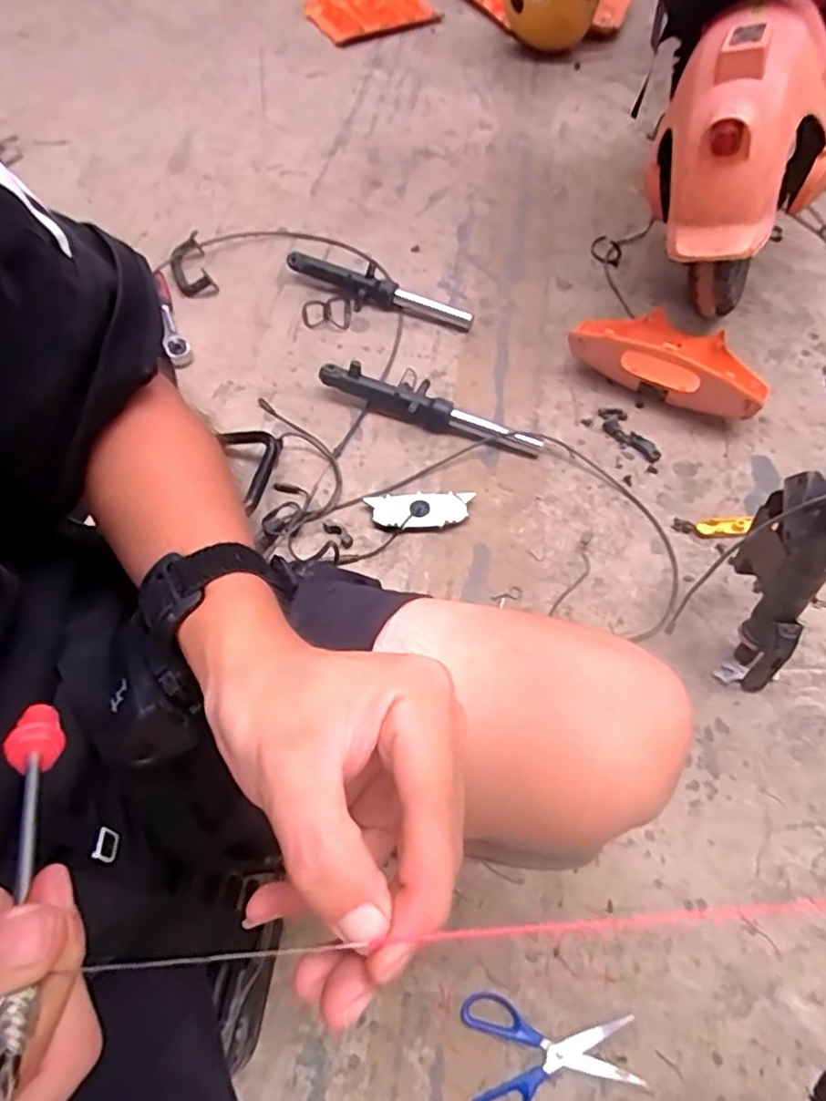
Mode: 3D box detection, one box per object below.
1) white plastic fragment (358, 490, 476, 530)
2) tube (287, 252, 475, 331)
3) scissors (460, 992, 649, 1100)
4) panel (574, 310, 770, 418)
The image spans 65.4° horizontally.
[{"bbox_3d":[0.008,-0.056,0.901,0.141,0.022,0.061,3,56,1],"label":"white plastic fragment"},{"bbox_3d":[-0.062,-0.466,1.153,0.362,0.041,0.082,26,62,17],"label":"tube"},{"bbox_3d":[0.126,0.453,0.578,0.157,0.005,0.096,-4,56,-3],"label":"scissors"},{"bbox_3d":[0.418,-0.317,1.026,0.298,0.097,0.161,29,63,18],"label":"panel"}]

